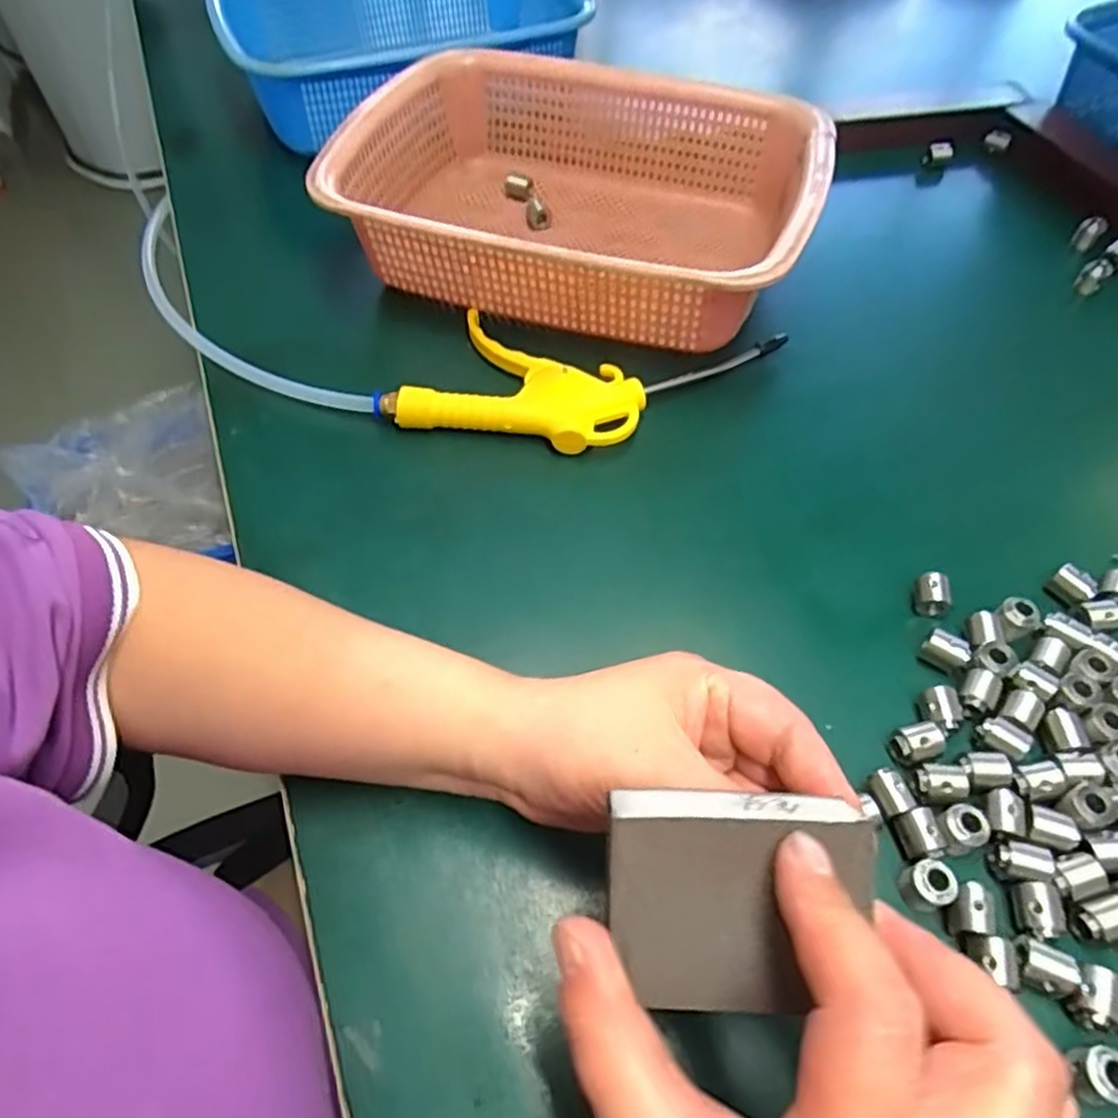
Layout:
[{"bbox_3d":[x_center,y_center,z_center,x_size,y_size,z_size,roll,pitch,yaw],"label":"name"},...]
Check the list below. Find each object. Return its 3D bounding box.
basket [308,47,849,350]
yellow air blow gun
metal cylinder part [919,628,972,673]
[{"bbox_3d":[0.016,-0.233,0.486,0.288,0.078,0.219,16,58,13],"label":"basket"},{"bbox_3d":[0.015,-0.104,0.432,0.213,0.022,0.101,8,57,7],"label":"yellow air blow gun"},{"bbox_3d":[0.175,0.042,0.338,0.018,0.014,0.013,38,65,24],"label":"metal cylinder part"}]

